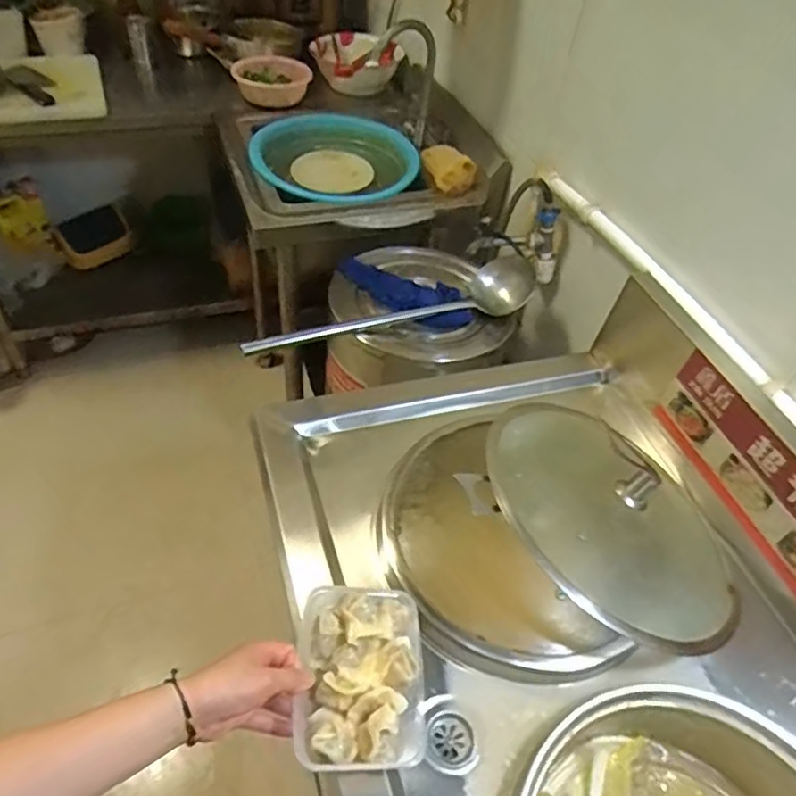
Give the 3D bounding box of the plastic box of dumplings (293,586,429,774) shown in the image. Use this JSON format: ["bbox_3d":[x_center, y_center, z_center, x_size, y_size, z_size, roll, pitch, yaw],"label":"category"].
[{"bbox_3d":[-0.031,0.257,0.594,0.118,0.034,0.160,0,47,-8],"label":"plastic box of dumplings"}]

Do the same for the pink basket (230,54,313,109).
[{"bbox_3d":[-0.296,-0.745,1.514,0.182,0.090,0.126,-4,47,-11],"label":"pink basket"}]

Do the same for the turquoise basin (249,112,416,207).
[{"bbox_3d":[-0.122,-0.499,1.387,0.343,0.105,0.377,4,46,-4],"label":"turquoise basin"}]

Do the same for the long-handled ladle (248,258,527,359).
[{"bbox_3d":[0.003,-0.139,1.040,0.505,0.070,0.104,-17,51,-22],"label":"long-handled ladle"}]

